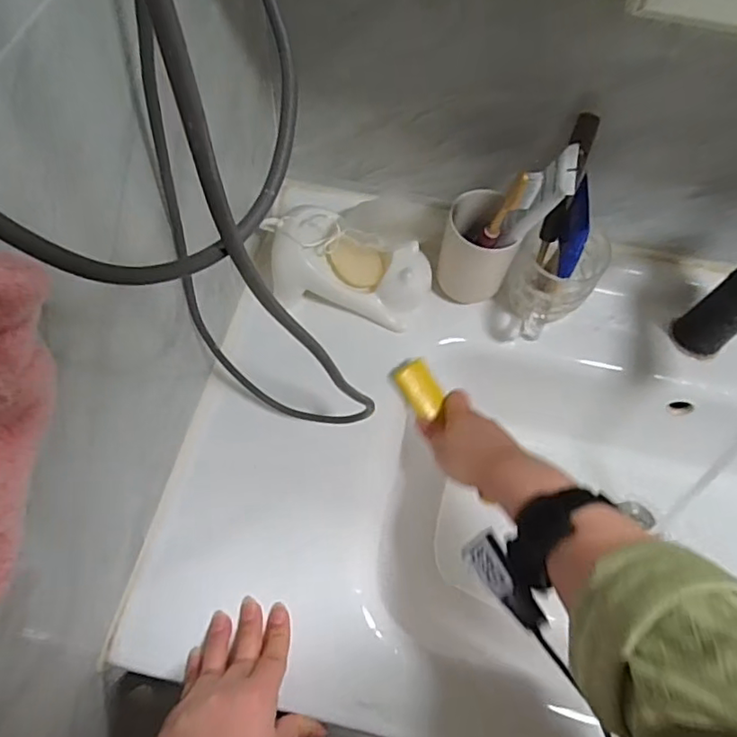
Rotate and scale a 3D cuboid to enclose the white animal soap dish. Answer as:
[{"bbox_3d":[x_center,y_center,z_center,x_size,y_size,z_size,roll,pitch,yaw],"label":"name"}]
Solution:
[{"bbox_3d":[-0.019,-0.102,0.560,0.156,0.071,0.092,19,63,6],"label":"white animal soap dish"}]

